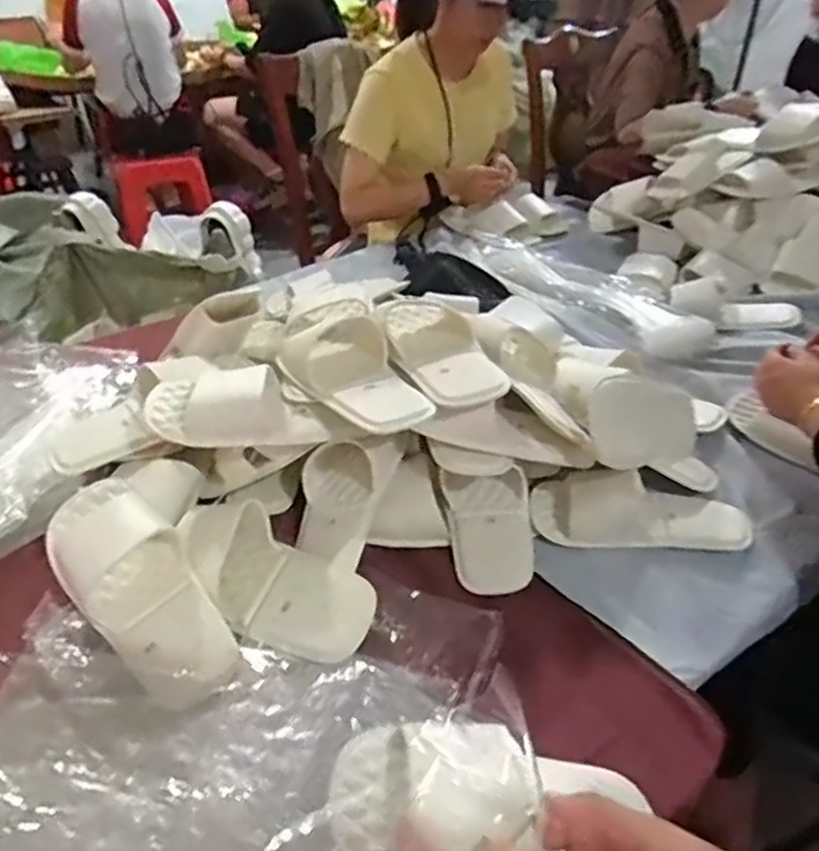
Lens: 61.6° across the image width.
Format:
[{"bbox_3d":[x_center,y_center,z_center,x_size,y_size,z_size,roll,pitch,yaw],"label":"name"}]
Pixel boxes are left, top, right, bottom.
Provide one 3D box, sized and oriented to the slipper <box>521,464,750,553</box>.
[{"bbox_3d":[0.257,0.090,0.757,0.237,0.062,0.085,4,35,2],"label":"slipper"}]

